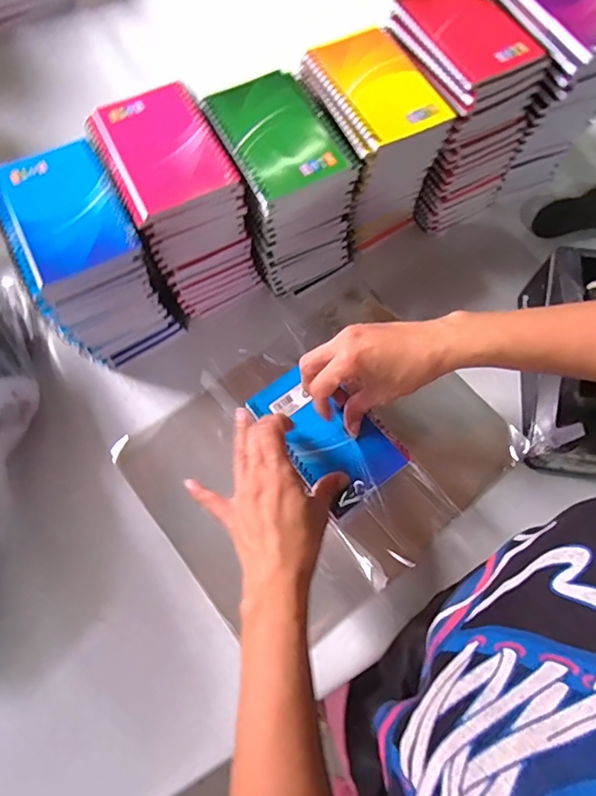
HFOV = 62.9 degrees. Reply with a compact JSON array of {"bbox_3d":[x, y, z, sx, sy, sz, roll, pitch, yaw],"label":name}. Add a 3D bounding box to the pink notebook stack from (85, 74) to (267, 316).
[{"bbox_3d":[-0.115,-0.181,0.476,0.092,0.158,0.128,-29,73,-11],"label":"pink notebook stack"}]

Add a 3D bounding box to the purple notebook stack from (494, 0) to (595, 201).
[{"bbox_3d":[0.257,-0.335,0.531,0.101,0.180,0.129,-24,73,-9],"label":"purple notebook stack"}]

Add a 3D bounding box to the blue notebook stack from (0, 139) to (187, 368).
[{"bbox_3d":[-0.193,-0.124,0.459,0.094,0.148,0.126,-29,74,-11],"label":"blue notebook stack"}]

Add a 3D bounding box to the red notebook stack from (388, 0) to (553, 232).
[{"bbox_3d":[0.158,-0.298,0.517,0.097,0.171,0.147,-27,73,-11],"label":"red notebook stack"}]

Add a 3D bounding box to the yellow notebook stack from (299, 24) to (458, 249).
[{"bbox_3d":[0.069,-0.252,0.504,0.097,0.162,0.124,-28,73,-11],"label":"yellow notebook stack"}]

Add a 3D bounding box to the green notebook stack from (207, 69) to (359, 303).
[{"bbox_3d":[-0.015,-0.202,0.485,0.099,0.158,0.127,-26,73,-10],"label":"green notebook stack"}]

